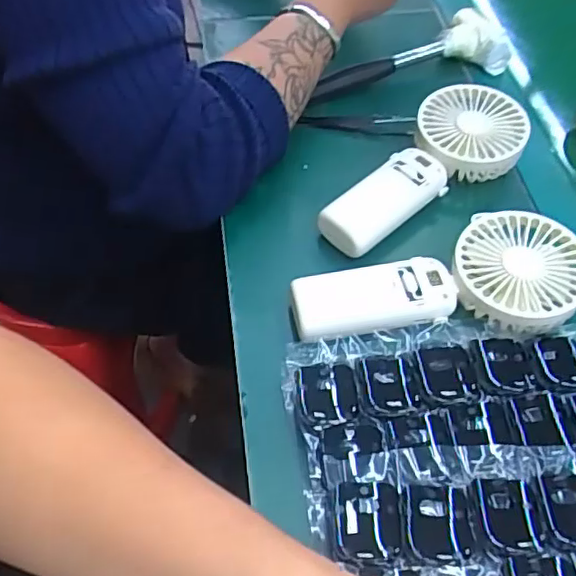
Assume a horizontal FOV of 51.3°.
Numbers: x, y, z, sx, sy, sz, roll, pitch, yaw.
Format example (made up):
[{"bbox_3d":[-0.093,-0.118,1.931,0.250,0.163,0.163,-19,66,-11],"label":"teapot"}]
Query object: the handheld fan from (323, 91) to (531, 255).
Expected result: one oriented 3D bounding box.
[{"bbox_3d":[0.112,-0.089,0.477,0.087,0.035,0.204,37,60,21],"label":"handheld fan"}]

